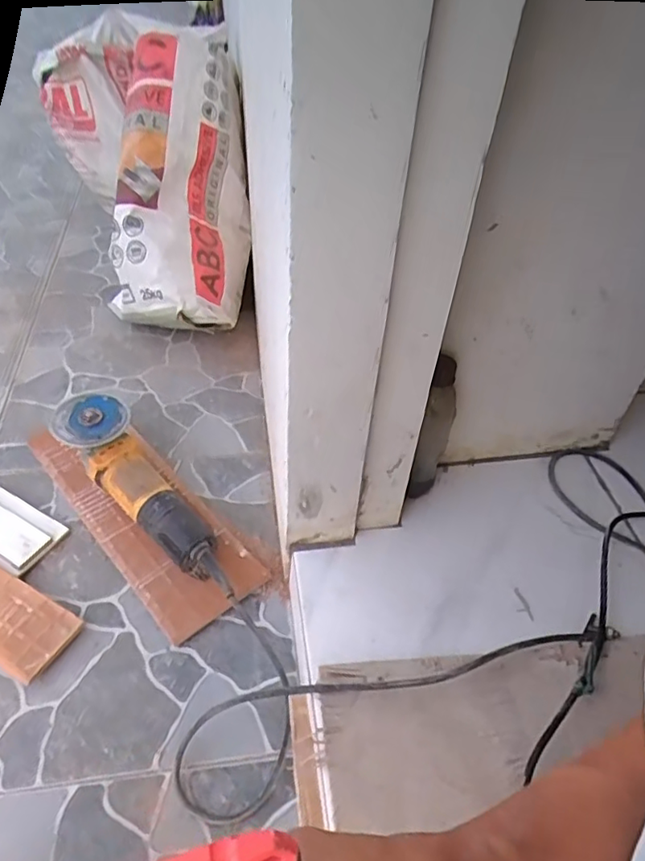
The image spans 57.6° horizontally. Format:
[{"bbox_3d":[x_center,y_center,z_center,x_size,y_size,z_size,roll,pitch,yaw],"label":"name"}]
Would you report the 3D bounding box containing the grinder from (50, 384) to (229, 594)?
[{"bbox_3d":[-0.213,0.081,0.725,0.089,0.105,0.334,-32,55,-31],"label":"grinder"}]

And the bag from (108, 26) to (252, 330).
[{"bbox_3d":[-0.232,-0.402,0.983,0.197,0.154,0.452,3,89,-1],"label":"bag"}]

